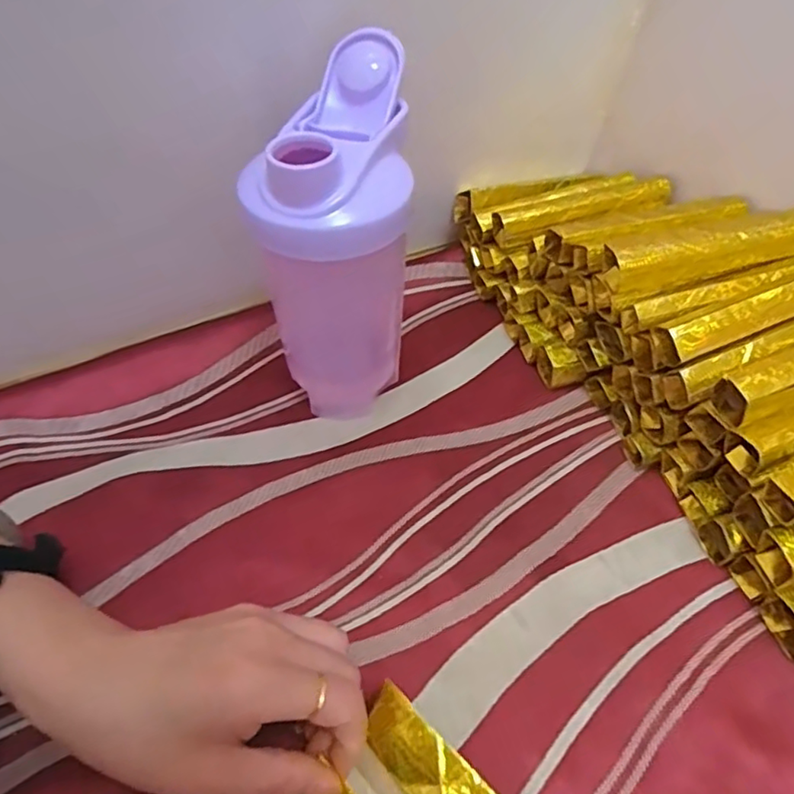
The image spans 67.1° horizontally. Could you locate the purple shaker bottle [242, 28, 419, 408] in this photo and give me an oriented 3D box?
[{"bbox_3d":[-0.035,-0.080,0.347,0.084,0.186,0.110,-4,50,-2],"label":"purple shaker bottle"}]

